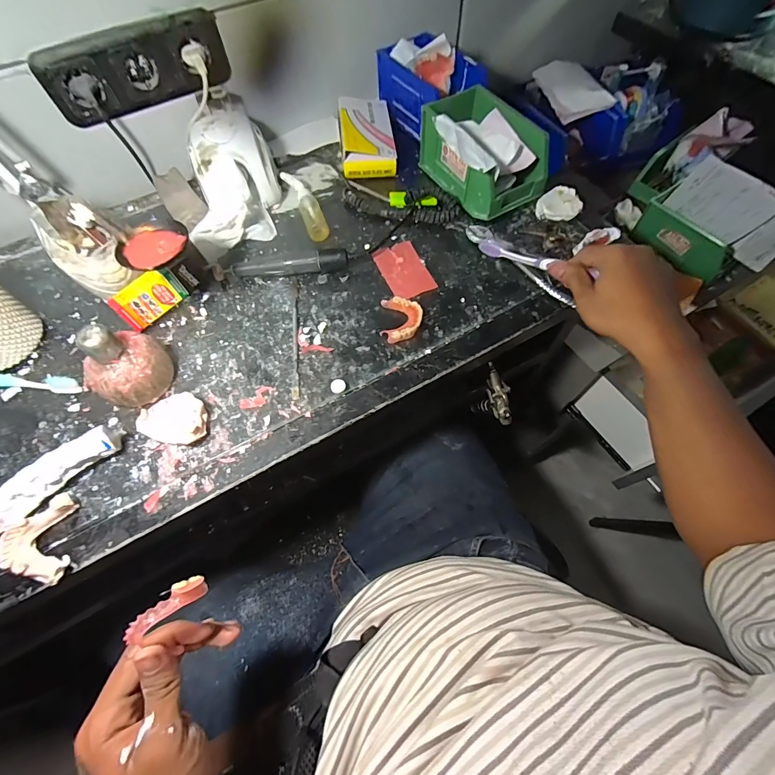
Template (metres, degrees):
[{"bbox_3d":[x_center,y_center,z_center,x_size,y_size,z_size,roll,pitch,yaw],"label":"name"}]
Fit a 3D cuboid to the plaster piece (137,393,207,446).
[{"bbox_3d":[-0.222,0.032,0.399,0.066,0.020,0.051,9,66,4],"label":"plaster piece"}]

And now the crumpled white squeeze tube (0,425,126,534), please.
[{"bbox_3d":[-0.344,0.099,0.367,0.038,0.028,0.174,42,72,16],"label":"crumpled white squeeze tube"}]

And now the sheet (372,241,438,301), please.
[{"bbox_3d":[0.021,-0.156,0.496,0.057,0.004,0.088,-22,65,-10],"label":"sheet"}]

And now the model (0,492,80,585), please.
[{"bbox_3d":[-0.316,0.141,0.346,0.049,0.026,0.075,-12,67,-6],"label":"model"}]

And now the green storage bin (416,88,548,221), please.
[{"bbox_3d":[0.123,-0.325,0.526,0.119,0.088,0.176,-29,67,-13],"label":"green storage bin"}]

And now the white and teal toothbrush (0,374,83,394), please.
[{"bbox_3d":[-0.433,-0.009,0.428,0.180,0.010,0.020,5,66,2],"label":"white and teal toothbrush"}]

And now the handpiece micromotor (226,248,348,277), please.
[{"bbox_3d":[-0.128,-0.158,0.490,0.151,0.027,0.023,-4,66,-2],"label":"handpiece micromotor"}]

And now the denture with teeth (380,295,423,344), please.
[{"bbox_3d":[0.017,-0.081,0.456,0.048,0.016,0.059,4,64,3],"label":"denture with teeth"}]

